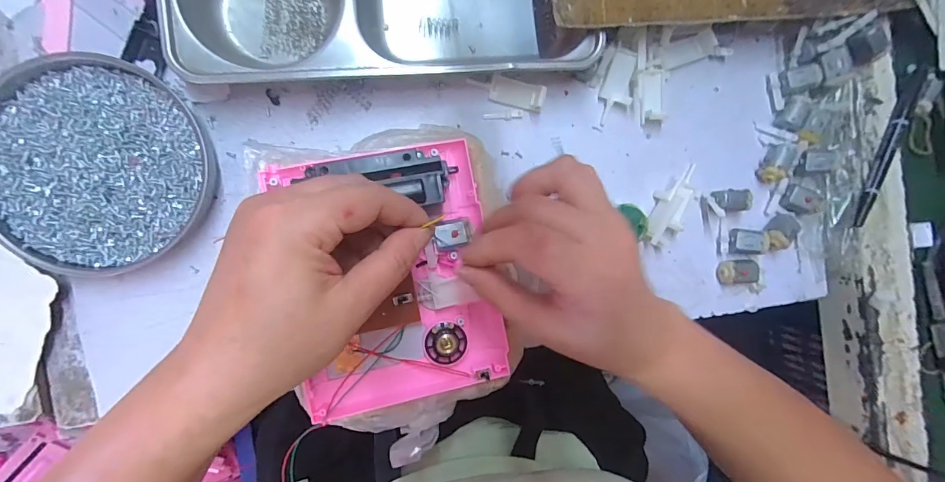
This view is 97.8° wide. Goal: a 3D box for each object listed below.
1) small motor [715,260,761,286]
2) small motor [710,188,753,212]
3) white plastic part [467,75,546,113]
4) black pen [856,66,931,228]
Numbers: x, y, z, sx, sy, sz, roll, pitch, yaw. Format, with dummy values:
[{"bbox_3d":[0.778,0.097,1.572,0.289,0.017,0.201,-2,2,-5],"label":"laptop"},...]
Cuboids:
[{"bbox_3d":[0.214,0.025,0.332,0.033,0.016,0.019,-3,92,-7],"label":"small motor"},{"bbox_3d":[0.205,-0.032,0.329,0.028,0.018,0.017,-5,92,-7],"label":"small motor"},{"bbox_3d":[0.026,-0.113,0.309,0.057,0.011,0.018,14,90,-7],"label":"white plastic part"},{"bbox_3d":[0.333,-0.076,0.332,0.011,0.013,0.132,24,89,-7],"label":"black pen"}]

